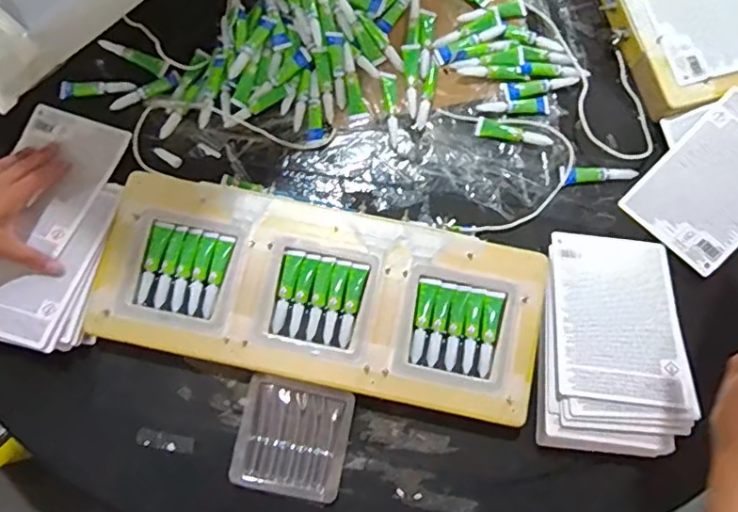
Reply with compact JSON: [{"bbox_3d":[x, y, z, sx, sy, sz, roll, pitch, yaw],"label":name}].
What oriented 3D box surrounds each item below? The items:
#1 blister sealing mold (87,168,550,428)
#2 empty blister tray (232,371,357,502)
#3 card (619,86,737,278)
[{"bbox_3d":[-0.047,0.041,0.555,0.422,0.039,0.169,11,77,2],"label":"blister sealing mold"},{"bbox_3d":[-0.072,0.176,0.541,0.103,0.022,0.101,11,77,2],"label":"empty blister tray"},{"bbox_3d":[0.366,-0.078,0.585,0.114,0.005,0.170,44,95,14],"label":"card"}]

